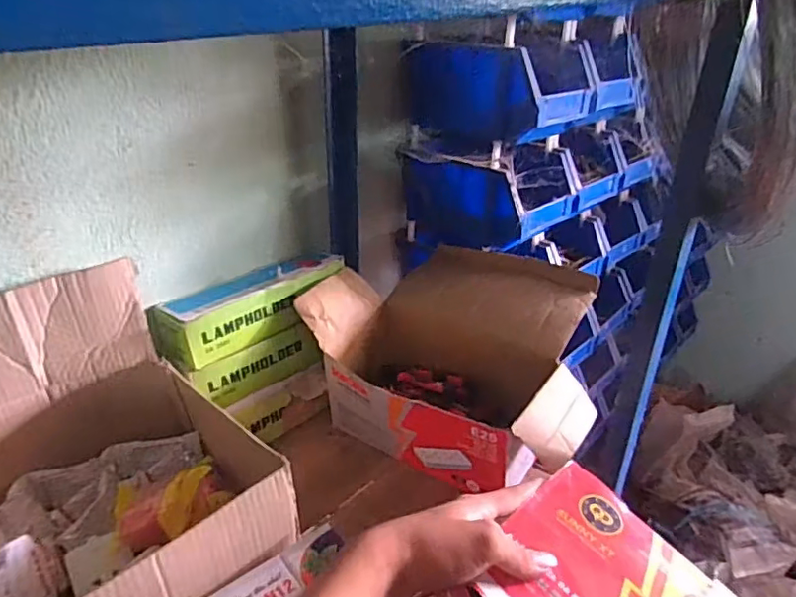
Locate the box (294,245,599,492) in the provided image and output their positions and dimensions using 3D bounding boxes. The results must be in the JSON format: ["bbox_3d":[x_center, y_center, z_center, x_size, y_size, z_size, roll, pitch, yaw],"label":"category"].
[{"bbox_3d":[0.075,0.073,0.748,0.354,0.173,0.265,16,32,26],"label":"box"}]

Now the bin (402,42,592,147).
[{"bbox_3d":[0.145,-0.301,0.806,0.140,0.108,0.230,-24,37,-37],"label":"bin"}]

